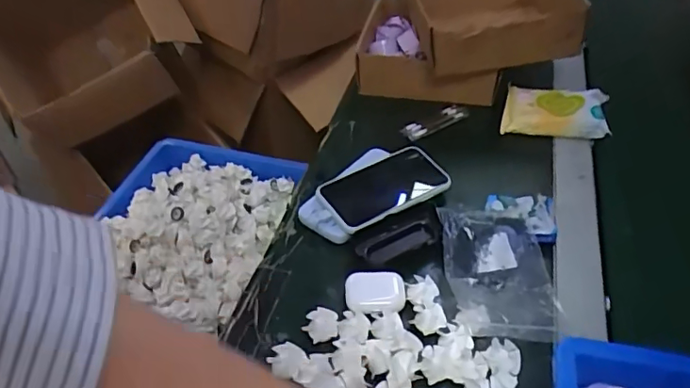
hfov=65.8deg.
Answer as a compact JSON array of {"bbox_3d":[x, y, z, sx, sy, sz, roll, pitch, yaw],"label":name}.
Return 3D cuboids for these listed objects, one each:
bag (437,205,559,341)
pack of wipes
[{"bbox_3d":[0.160,0.076,0.546,0.108,0.024,0.149,0,45,-2],"label":"bag"},{"bbox_3d":[0.291,-0.117,0.742,0.136,0.034,0.080,10,45,8],"label":"pack of wipes"}]

